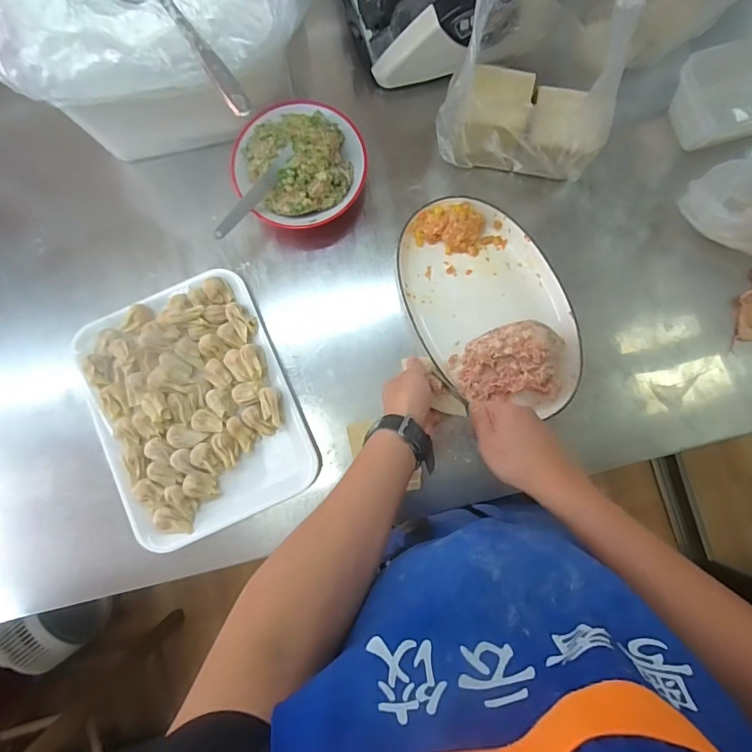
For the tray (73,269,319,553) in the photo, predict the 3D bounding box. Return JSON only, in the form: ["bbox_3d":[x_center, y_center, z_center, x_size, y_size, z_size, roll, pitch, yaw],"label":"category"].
[{"bbox_3d":[-0.240,0.039,0.596,0.247,0.037,0.313,-24,84,-2],"label":"tray"}]

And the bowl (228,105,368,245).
[{"bbox_3d":[-0.097,-0.269,0.604,0.165,0.113,0.155,0,84,1],"label":"bowl"}]

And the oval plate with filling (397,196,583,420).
[{"bbox_3d":[0.146,-0.094,0.582,0.193,0.077,0.295,-19,84,-1],"label":"oval plate with filling"}]

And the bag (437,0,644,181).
[{"bbox_3d":[0.183,-0.332,0.520,0.193,0.235,0.095,14,84,3],"label":"bag"}]

